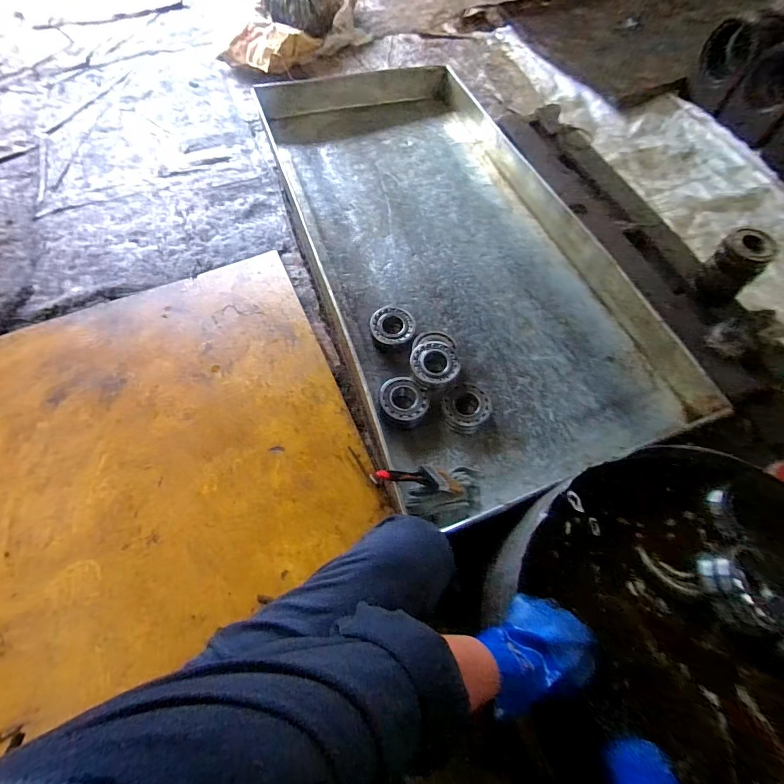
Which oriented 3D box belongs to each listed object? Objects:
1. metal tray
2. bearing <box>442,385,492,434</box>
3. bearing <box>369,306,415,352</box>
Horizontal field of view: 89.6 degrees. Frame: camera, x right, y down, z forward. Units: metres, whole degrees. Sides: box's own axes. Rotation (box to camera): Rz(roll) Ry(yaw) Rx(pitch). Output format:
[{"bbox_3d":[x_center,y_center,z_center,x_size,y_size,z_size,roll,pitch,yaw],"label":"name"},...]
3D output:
[{"bbox_3d":[0.132,-0.441,1.106,0.690,0.110,1.454,-17,66,-9],"label":"metal tray"},{"bbox_3d":[0.169,0.036,0.903,0.108,0.053,0.106,-41,72,-18],"label":"bearing"},{"bbox_3d":[-0.001,-0.161,0.999,0.109,0.040,0.109,0,65,-1],"label":"bearing"}]

